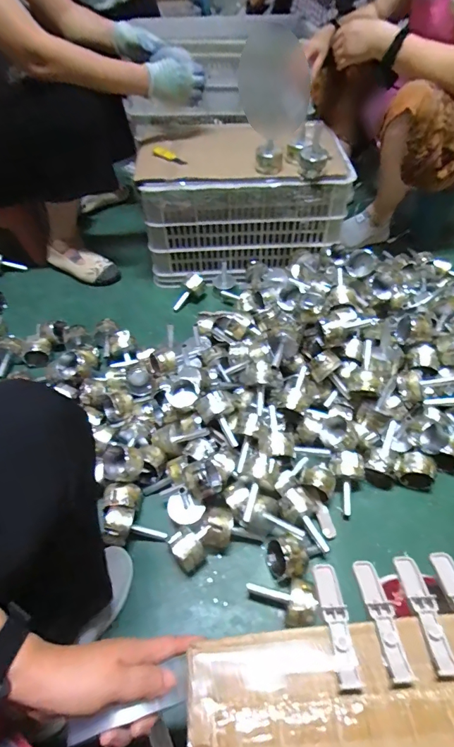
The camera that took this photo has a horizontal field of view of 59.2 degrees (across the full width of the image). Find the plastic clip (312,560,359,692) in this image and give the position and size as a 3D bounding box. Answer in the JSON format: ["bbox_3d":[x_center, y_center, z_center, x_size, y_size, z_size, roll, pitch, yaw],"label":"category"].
[{"bbox_3d":[0.096,0.217,0.350,0.020,0.008,0.098,-2,38,-1],"label":"plastic clip"}]

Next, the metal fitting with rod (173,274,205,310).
[{"bbox_3d":[-0.104,-0.212,1.064,0.050,0.042,0.112,31,72,23],"label":"metal fitting with rod"}]

